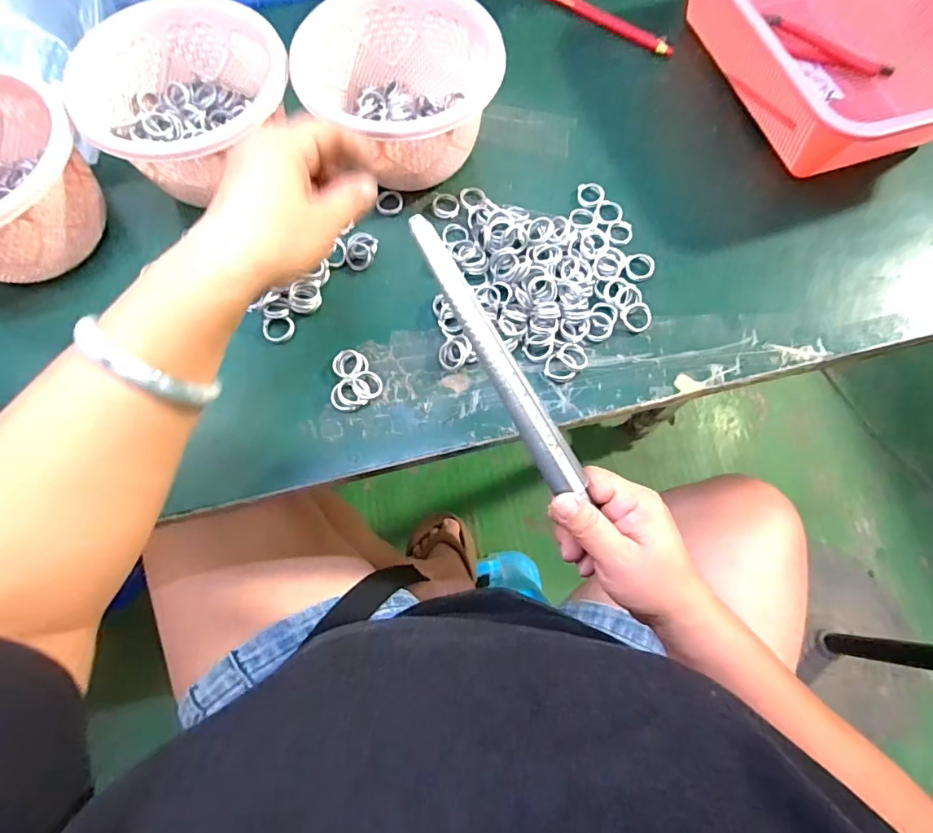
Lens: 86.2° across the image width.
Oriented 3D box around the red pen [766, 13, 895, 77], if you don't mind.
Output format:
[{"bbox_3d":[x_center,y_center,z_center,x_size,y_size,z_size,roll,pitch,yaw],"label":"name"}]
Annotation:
[{"bbox_3d":[0.325,-0.335,0.451,0.118,0.011,0.014,41,77,12],"label":"red pen"}]

